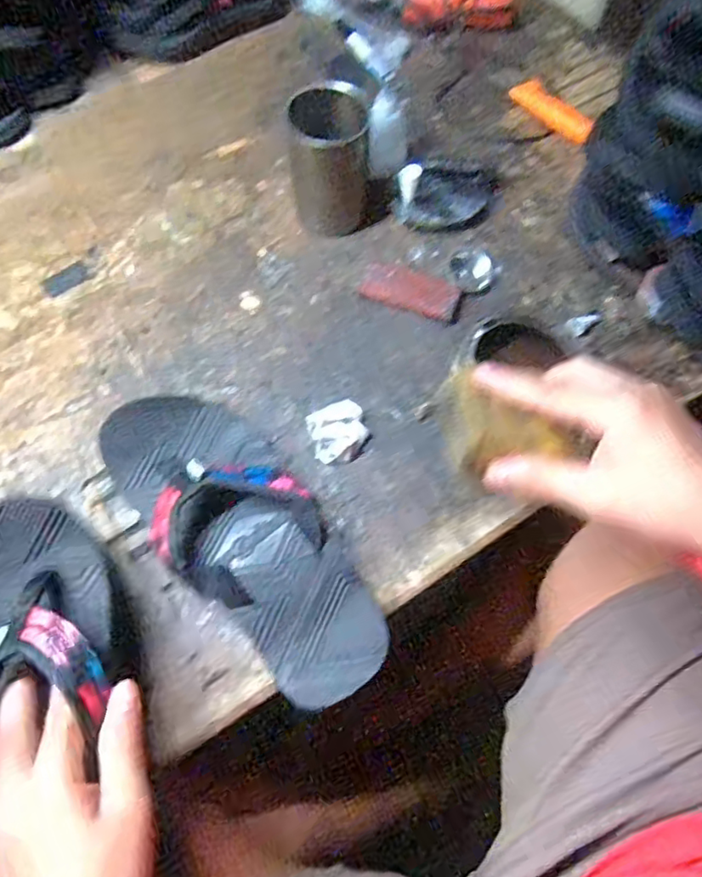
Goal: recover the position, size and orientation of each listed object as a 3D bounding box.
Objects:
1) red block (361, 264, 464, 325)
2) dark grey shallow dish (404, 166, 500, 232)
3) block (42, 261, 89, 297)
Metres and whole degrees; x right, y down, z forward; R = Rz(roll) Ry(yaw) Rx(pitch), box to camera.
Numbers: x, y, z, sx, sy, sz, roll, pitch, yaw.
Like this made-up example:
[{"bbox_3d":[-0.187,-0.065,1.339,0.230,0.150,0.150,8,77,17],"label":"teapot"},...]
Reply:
[{"bbox_3d":[0.058,-0.138,0.547,0.092,0.007,0.044,20,68,10],"label":"red block"},{"bbox_3d":[0.101,-0.236,0.582,0.086,0.034,0.054,1,66,2],"label":"dark grey shallow dish"},{"bbox_3d":[-0.280,-0.158,0.571,0.043,0.004,0.026,-38,71,-14],"label":"block"}]

